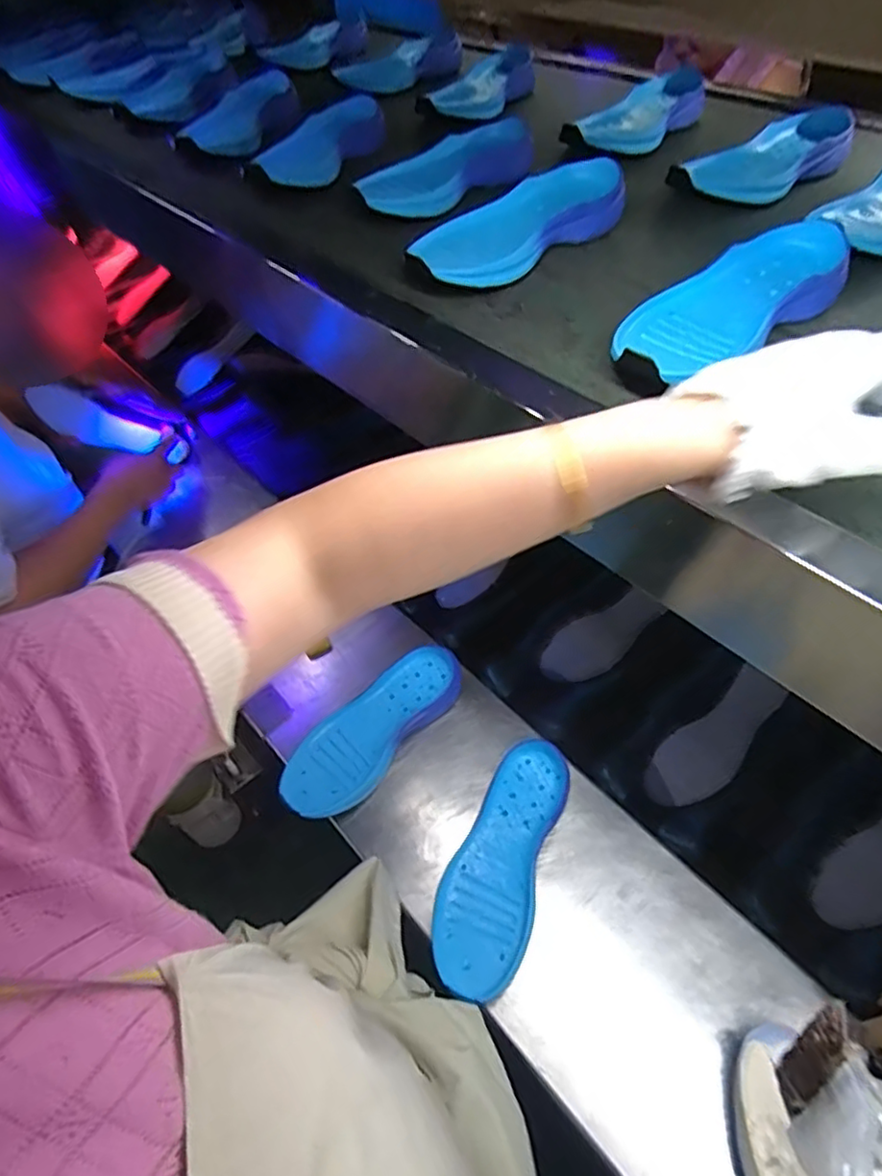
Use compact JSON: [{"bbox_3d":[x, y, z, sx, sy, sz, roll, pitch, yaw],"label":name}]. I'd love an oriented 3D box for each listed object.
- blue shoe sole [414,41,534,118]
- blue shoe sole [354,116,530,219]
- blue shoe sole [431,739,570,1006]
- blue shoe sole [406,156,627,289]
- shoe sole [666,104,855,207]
[{"bbox_3d":[0.065,-0.740,0.922,0.092,0.045,0.219,31,59,19],"label":"blue shoe sole"},{"bbox_3d":[0.009,-0.462,0.701,0.268,0.046,0.091,-34,62,-23],"label":"blue shoe sole"},{"bbox_3d":[0.062,0.275,0.640,0.089,0.030,0.247,19,56,11],"label":"blue shoe sole"},{"bbox_3d":[0.076,-0.344,0.593,0.252,0.039,0.098,-36,63,-24],"label":"blue shoe sole"},{"bbox_3d":[0.360,-0.466,0.687,0.256,0.049,0.091,-28,60,-20],"label":"shoe sole"}]

